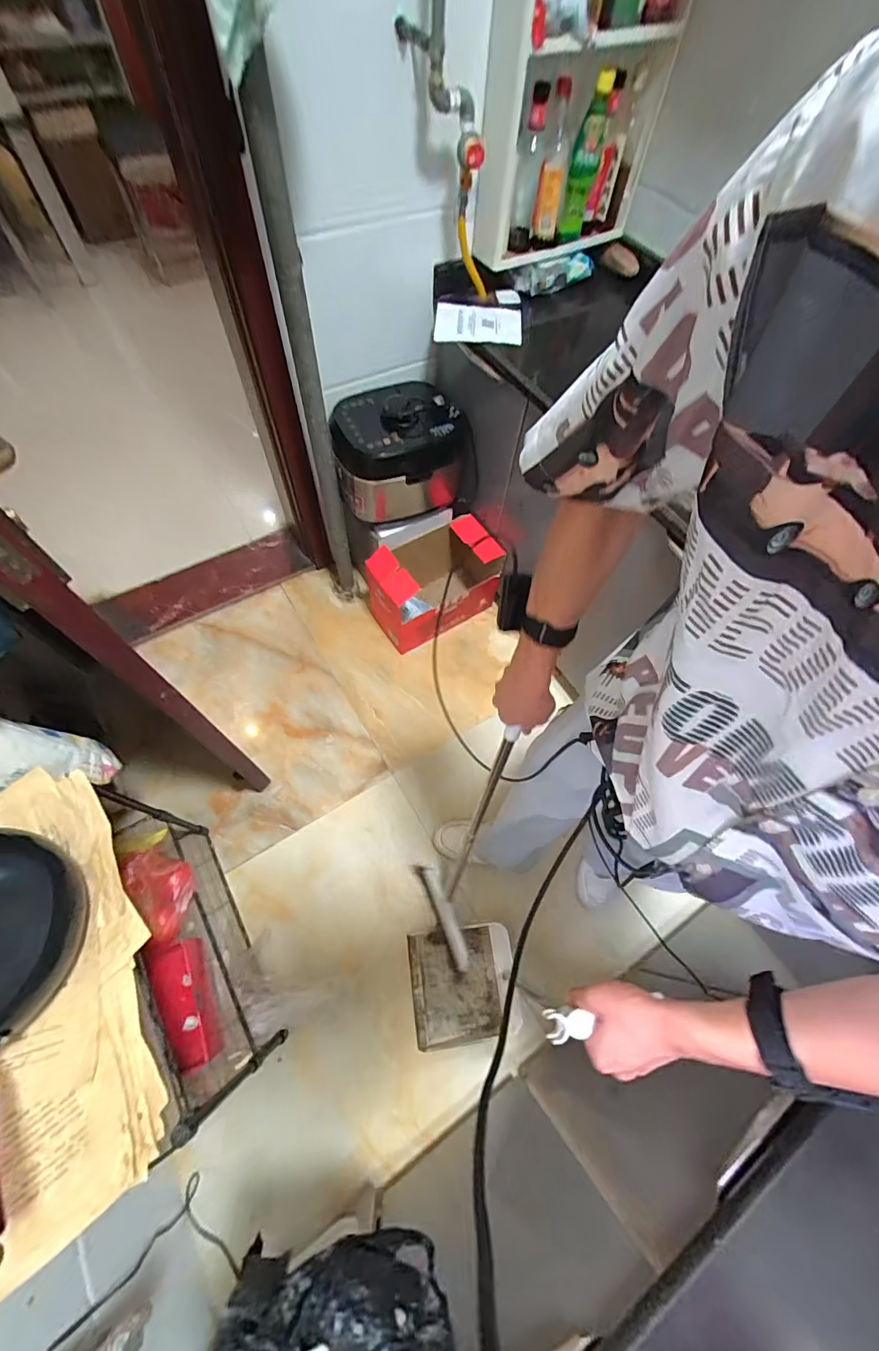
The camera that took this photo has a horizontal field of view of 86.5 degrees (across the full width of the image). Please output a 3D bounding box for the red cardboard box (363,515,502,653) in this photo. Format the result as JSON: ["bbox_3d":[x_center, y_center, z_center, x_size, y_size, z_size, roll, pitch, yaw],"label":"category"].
[{"bbox_3d":[-0.016,-0.296,1.475,0.408,0.353,0.209,-31,68,-17],"label":"red cardboard box"}]

